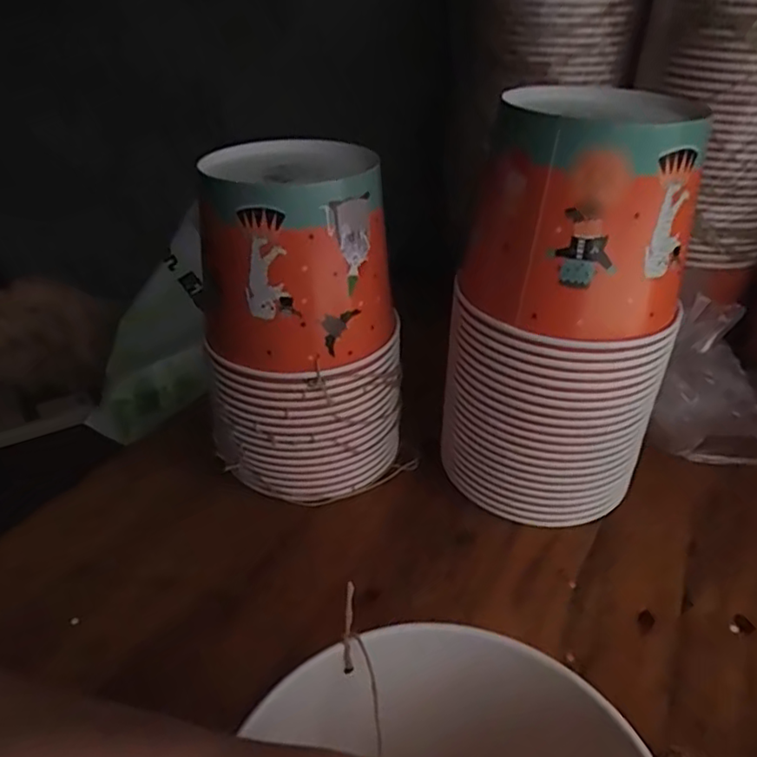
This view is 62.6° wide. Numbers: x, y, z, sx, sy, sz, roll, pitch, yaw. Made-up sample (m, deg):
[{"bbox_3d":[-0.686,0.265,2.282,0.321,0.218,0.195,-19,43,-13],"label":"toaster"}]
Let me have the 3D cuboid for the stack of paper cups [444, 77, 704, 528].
[{"bbox_3d":[0.134,-0.039,0.464,0.126,0.305,0.133,-23,41,-30],"label":"stack of paper cups"}]

